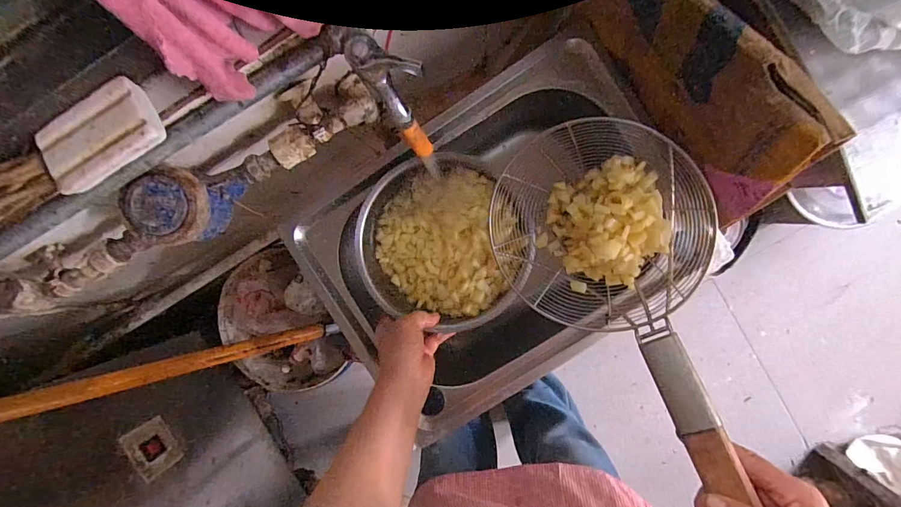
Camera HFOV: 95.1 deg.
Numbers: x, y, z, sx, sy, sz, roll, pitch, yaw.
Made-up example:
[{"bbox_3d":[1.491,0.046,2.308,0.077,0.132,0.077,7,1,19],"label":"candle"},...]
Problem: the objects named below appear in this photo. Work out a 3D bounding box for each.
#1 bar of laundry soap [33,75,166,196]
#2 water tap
[{"bbox_3d":[-0.317,-0.103,0.371,0.107,0.017,0.064,-34,92,3],"label":"bar of laundry soap"},{"bbox_3d":[-0.042,-0.140,0.390,0.049,0.143,0.031,-29,57,3],"label":"water tap"}]

